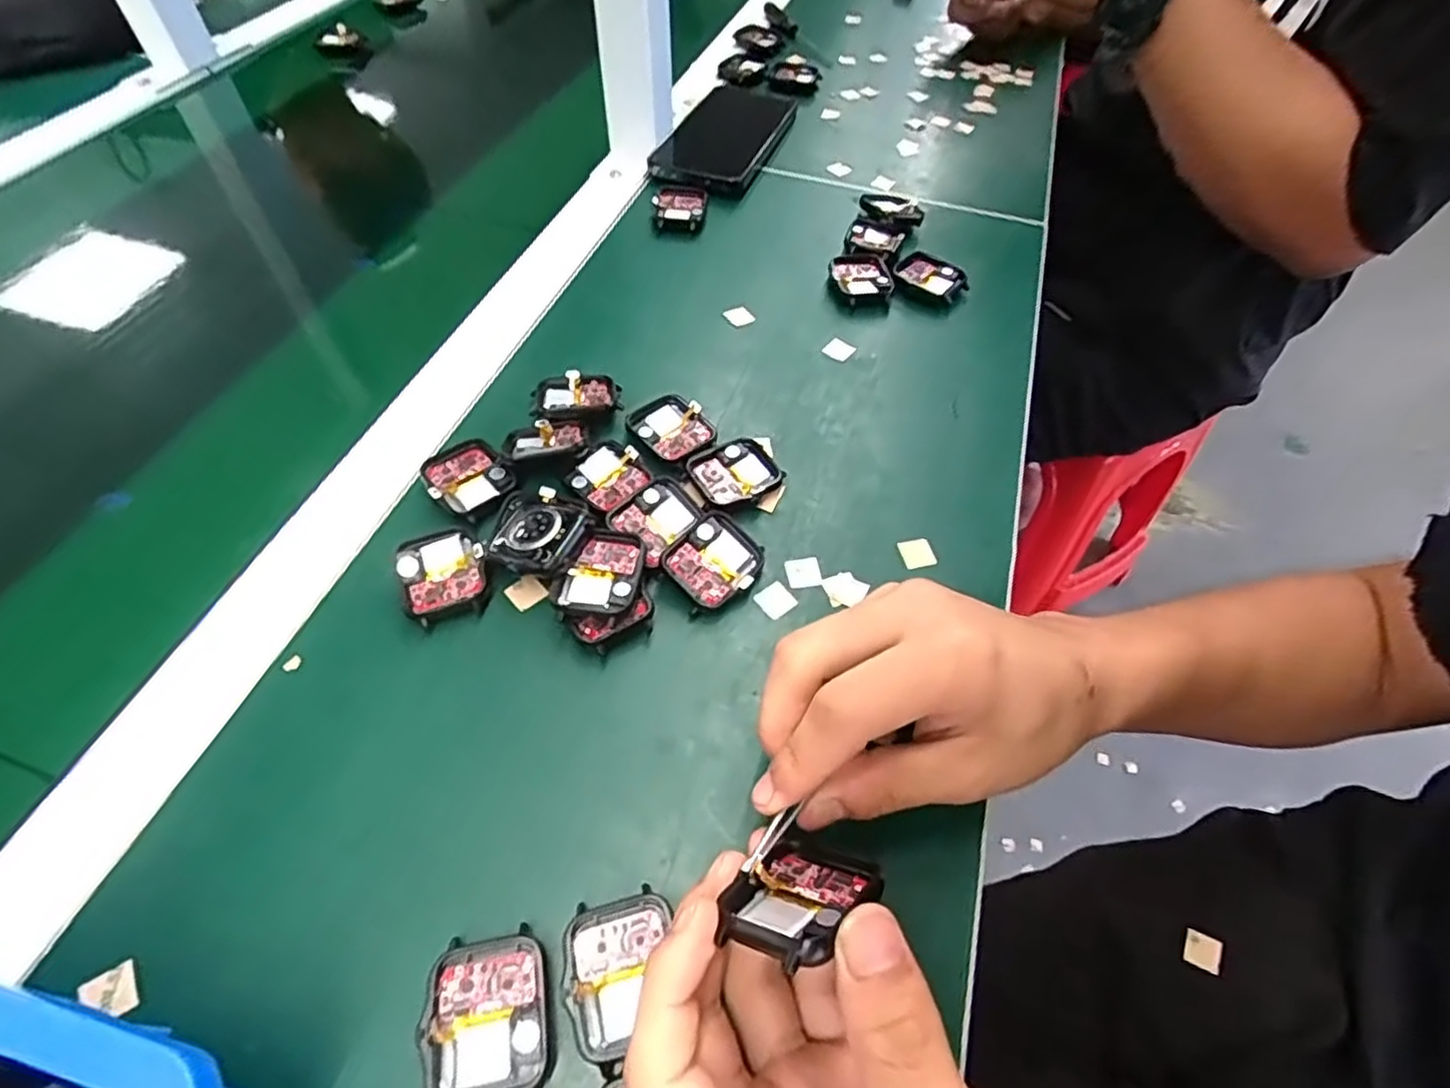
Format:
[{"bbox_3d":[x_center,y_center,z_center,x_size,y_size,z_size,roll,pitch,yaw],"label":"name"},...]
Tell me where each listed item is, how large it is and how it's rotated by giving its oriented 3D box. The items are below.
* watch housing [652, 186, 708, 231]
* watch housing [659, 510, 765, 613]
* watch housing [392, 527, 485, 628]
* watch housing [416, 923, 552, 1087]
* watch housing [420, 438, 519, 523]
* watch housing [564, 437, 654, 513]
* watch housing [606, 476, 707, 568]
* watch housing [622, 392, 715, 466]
[{"bbox_3d":[-0.033,-0.245,0.503,0.037,0.009,0.046,4,55,1],"label":"watch housing"},{"bbox_3d":[-0.004,0.008,0.322,0.037,0.015,0.042,33,62,19],"label":"watch housing"},{"bbox_3d":[-0.128,0.012,0.312,0.037,0.008,0.042,-16,57,-12],"label":"watch housing"},{"bbox_3d":[-0.076,0.152,0.221,0.038,0.007,0.046,-7,55,-7],"label":"watch housing"},{"bbox_3d":[-0.127,-0.034,0.344,0.042,0.008,0.037,38,62,23],"label":"watch housing"},{"bbox_3d":[-0.059,-0.035,0.347,0.040,0.010,0.036,35,61,21],"label":"watch housing"},{"bbox_3d":[-0.033,-0.016,0.332,0.033,0.006,0.043,35,61,21],"label":"watch housing"},{"bbox_3d":[-0.028,-0.061,0.372,0.037,0.014,0.045,-38,64,-24],"label":"watch housing"}]

